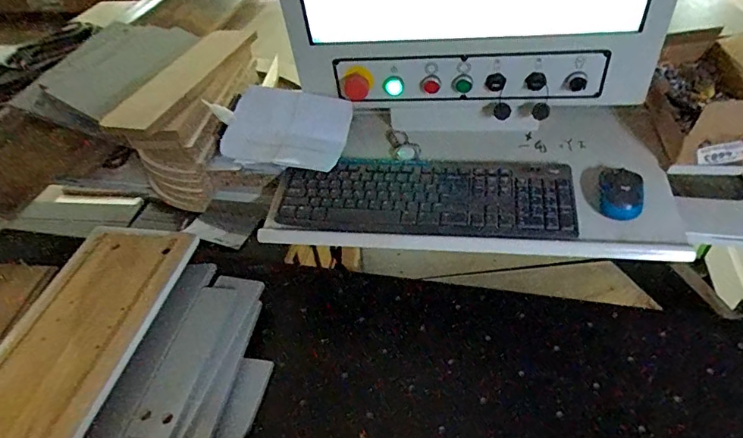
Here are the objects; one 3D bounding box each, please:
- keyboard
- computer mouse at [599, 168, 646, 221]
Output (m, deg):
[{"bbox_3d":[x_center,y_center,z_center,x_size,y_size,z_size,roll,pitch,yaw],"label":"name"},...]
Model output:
[{"bbox_3d":[0.075,-0.033,0.724,0.433,0.033,0.137,2,44,9],"label":"keyboard"},{"bbox_3d":[0.357,-0.038,0.684,0.058,0.035,0.080,13,48,20],"label":"computer mouse"}]

